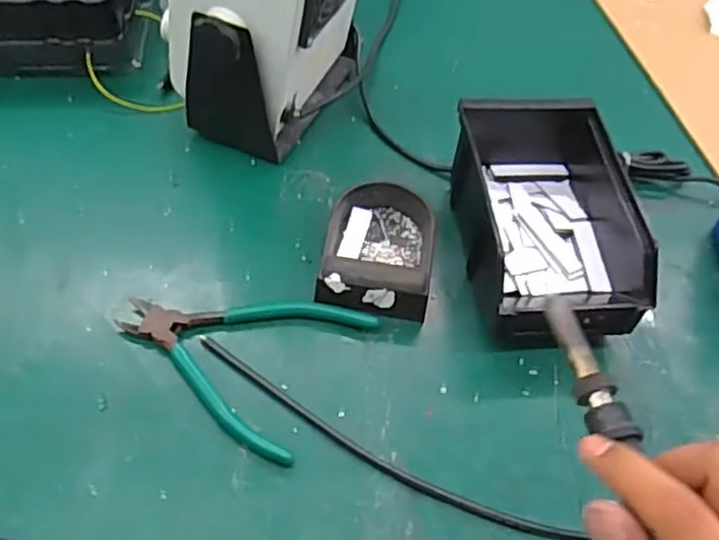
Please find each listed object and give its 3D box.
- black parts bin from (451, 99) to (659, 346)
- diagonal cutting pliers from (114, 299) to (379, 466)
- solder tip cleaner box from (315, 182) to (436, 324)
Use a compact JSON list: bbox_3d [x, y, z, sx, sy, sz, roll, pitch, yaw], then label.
[{"bbox_3d":[0.136,-0.040,0.489,0.122,0.075,0.185,-2,54,-6],"label":"black parts bin"},{"bbox_3d":[-0.079,0.043,0.445,0.144,0.010,0.114,26,56,15],"label":"diagonal cutting pliers"},{"bbox_3d":[0.013,-0.017,0.486,0.077,0.035,0.105,9,53,1],"label":"solder tip cleaner box"}]

